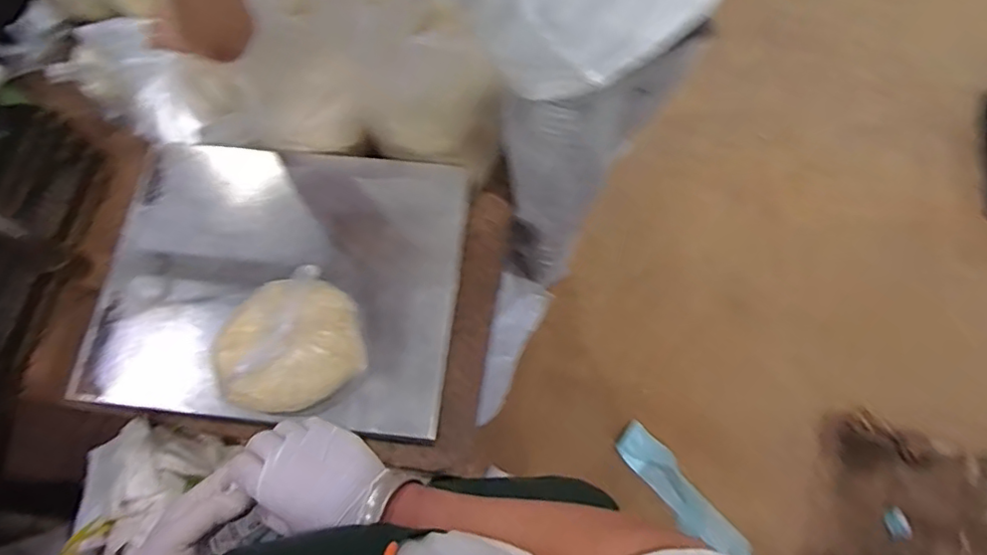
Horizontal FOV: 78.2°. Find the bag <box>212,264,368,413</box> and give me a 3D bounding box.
[{"bbox_3d":[-0.267,0.085,0.789,0.183,0.075,0.160,-21,72,-5],"label":"bag"}]

